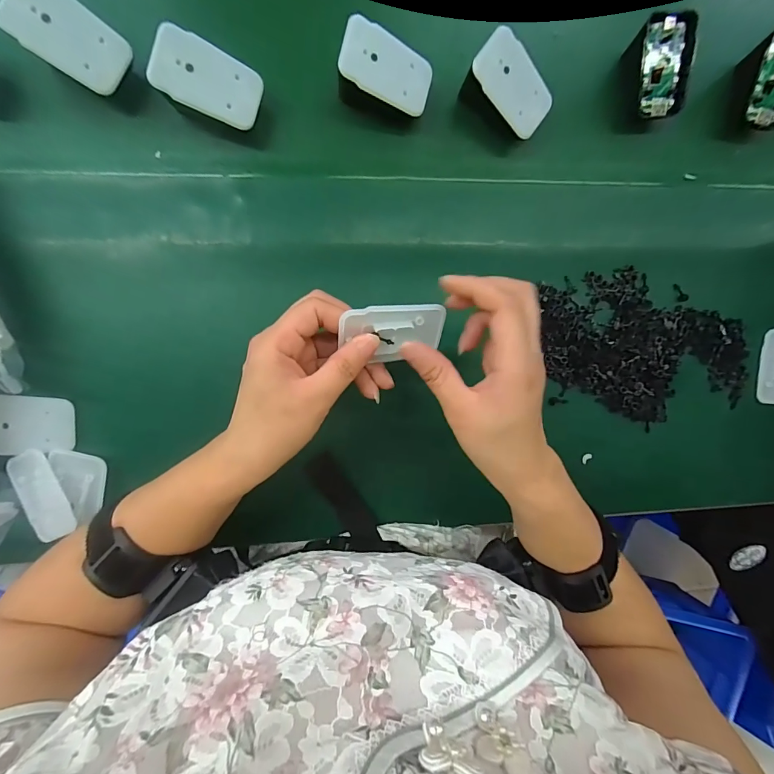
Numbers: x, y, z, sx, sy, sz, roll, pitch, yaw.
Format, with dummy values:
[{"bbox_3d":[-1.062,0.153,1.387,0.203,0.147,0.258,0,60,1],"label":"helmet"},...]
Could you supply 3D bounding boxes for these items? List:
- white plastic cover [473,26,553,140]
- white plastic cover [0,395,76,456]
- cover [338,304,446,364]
[{"bbox_3d":[0.095,-0.226,0.295,0.068,0.004,0.043,36,92,-28],"label":"white plastic cover"},{"bbox_3d":[-0.274,0.029,0.300,0.059,0.010,0.044,0,94,-6],"label":"white plastic cover"},{"bbox_3d":[0.005,-0.034,0.253,0.067,0.006,0.039,-7,131,-20],"label":"cover"}]

